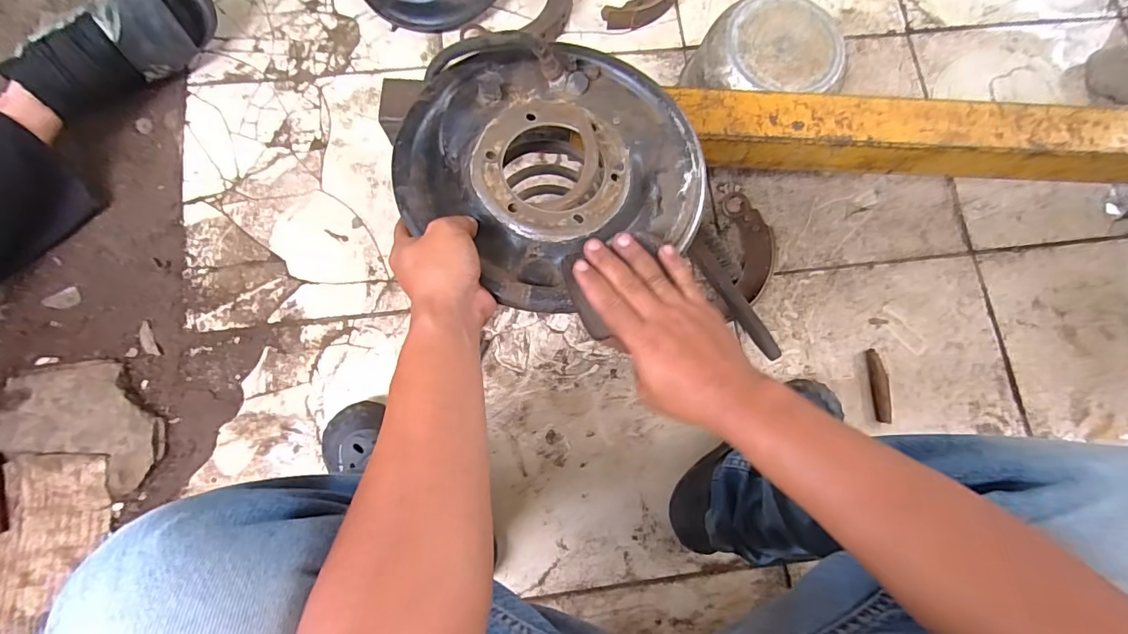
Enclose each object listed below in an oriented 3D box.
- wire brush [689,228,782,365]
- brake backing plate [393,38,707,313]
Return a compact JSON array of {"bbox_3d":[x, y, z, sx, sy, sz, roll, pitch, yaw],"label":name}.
[{"bbox_3d":[0.239,-0.034,0.685,0.028,0.029,0.211,-24,69,-6],"label":"wire brush"},{"bbox_3d":[-0.011,-0.139,0.424,0.252,0.050,0.239,0,81,-2],"label":"brake backing plate"}]

